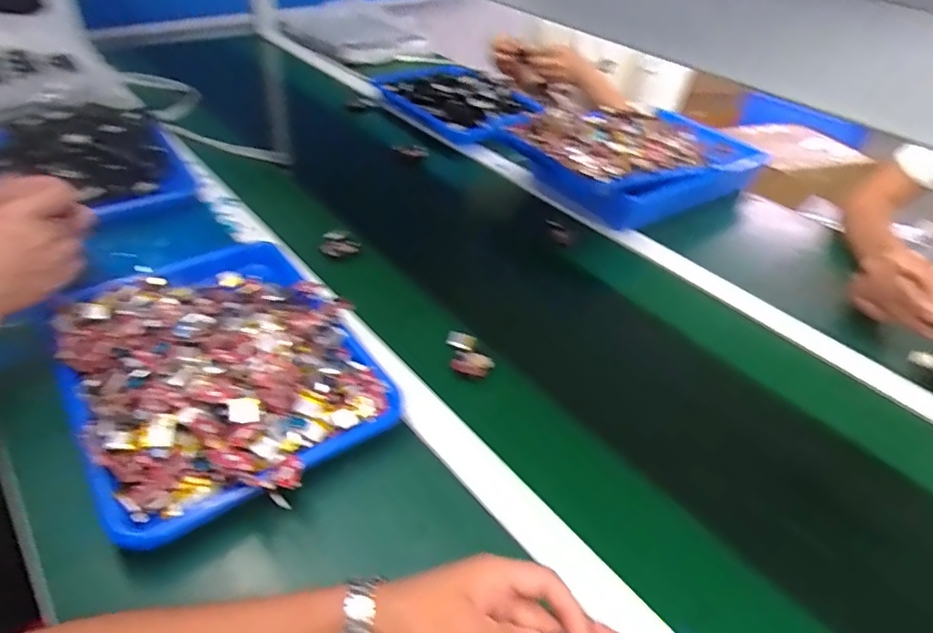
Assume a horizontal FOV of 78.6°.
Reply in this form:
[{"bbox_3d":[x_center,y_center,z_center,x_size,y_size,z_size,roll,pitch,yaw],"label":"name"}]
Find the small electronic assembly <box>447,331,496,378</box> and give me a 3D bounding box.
[{"bbox_3d":[0.002,0.041,0.618,0.041,0.018,0.060,-16,45,-23],"label":"small electronic assembly"}]

